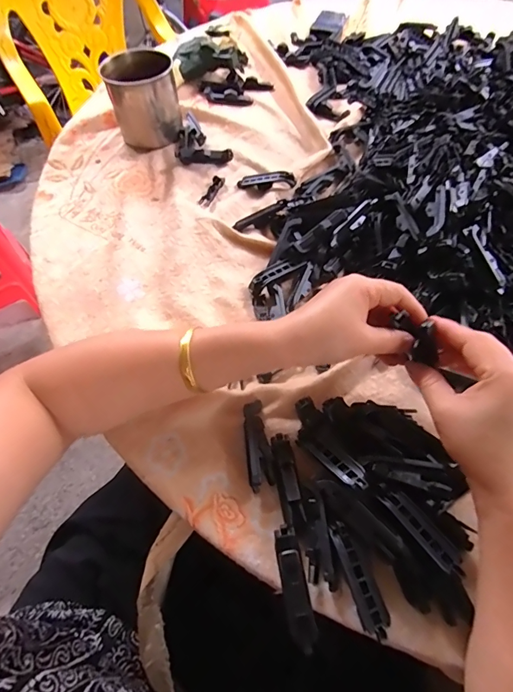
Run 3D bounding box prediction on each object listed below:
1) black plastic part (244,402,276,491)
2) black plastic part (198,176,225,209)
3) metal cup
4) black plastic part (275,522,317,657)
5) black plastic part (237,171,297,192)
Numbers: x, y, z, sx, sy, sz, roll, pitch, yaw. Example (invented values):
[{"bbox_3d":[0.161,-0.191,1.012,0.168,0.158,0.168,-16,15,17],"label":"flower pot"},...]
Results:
[{"bbox_3d":[0.000,0.083,0.334,0.020,0.014,0.071,-8,58,-3],"label":"black plastic part"},{"bbox_3d":[-0.058,-0.199,0.511,0.016,0.007,0.057,17,60,13],"label":"black plastic part"},{"bbox_3d":[-0.155,-0.343,0.553,0.089,0.090,0.083,-14,58,-6],"label":"metal cup"},{"bbox_3d":[0.026,0.169,0.278,0.017,0.017,0.074,-11,58,-4],"label":"black plastic part"},{"bbox_3d":[0.013,-0.211,0.507,0.073,0.019,0.016,9,58,8],"label":"black plastic part"}]

